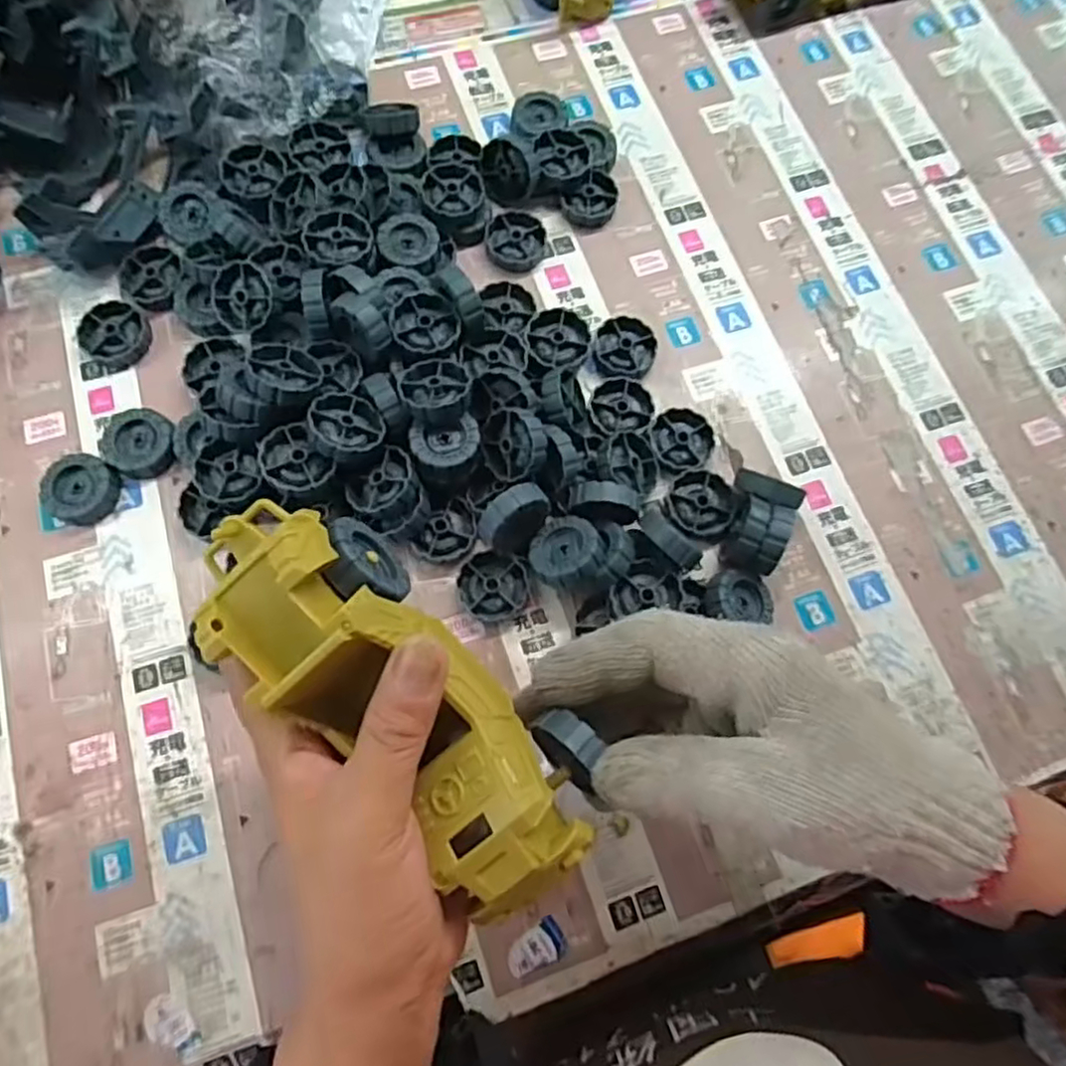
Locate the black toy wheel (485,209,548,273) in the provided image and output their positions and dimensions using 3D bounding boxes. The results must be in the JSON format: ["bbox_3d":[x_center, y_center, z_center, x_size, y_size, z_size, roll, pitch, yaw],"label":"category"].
[{"bbox_3d":[-0.011,-0.187,0.462,0.038,0.014,0.040,0,73,-1],"label":"black toy wheel"}]

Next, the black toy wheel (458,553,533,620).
[{"bbox_3d":[-0.021,0.030,0.397,0.038,0.010,0.035,0,73,-1],"label":"black toy wheel"}]

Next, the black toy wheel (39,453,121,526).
[{"bbox_3d":[-0.251,-0.024,0.399,0.037,0.016,0.037,0,73,-1],"label":"black toy wheel"}]

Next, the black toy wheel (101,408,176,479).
[{"bbox_3d":[-0.221,-0.050,0.407,0.043,0.016,0.036,35,75,8],"label":"black toy wheel"}]

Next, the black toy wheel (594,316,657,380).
[{"bbox_3d":[0.057,-0.112,0.442,0.037,0.012,0.038,0,73,-1],"label":"black toy wheel"}]

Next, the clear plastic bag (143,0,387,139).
[{"bbox_3d":[-0.166,-0.332,0.465,0.114,0.076,0.183,6,73,0],"label":"clear plastic bag"}]

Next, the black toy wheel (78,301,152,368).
[{"bbox_3d":[-0.248,-0.118,0.428,0.042,0.013,0.037,35,75,8],"label":"black toy wheel"}]

